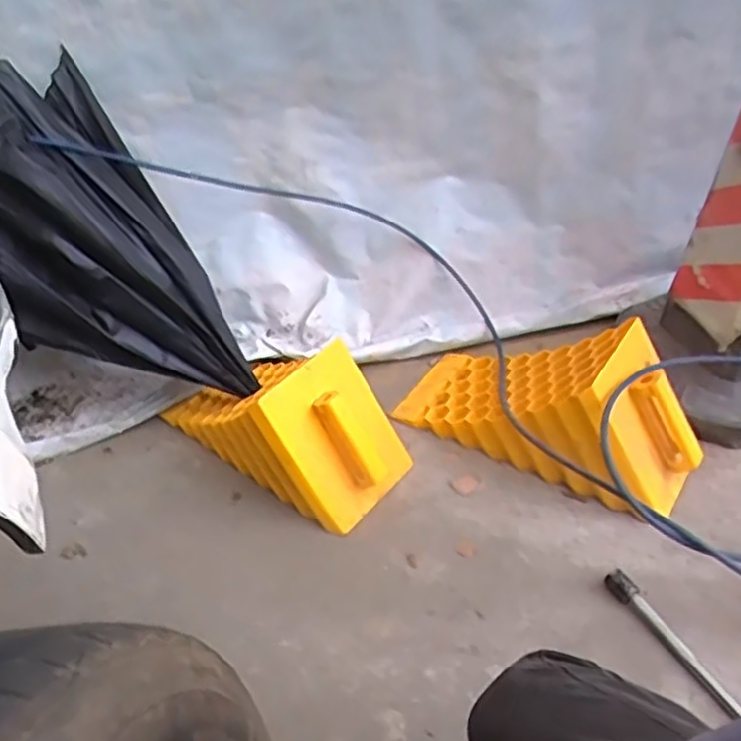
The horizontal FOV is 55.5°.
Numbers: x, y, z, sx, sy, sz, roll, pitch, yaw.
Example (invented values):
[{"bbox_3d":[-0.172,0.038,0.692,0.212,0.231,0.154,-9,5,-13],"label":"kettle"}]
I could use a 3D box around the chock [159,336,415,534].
[{"bbox_3d":[-0.154,0.048,1.151,0.437,0.203,0.192,27,51,32],"label":"chock"}]

